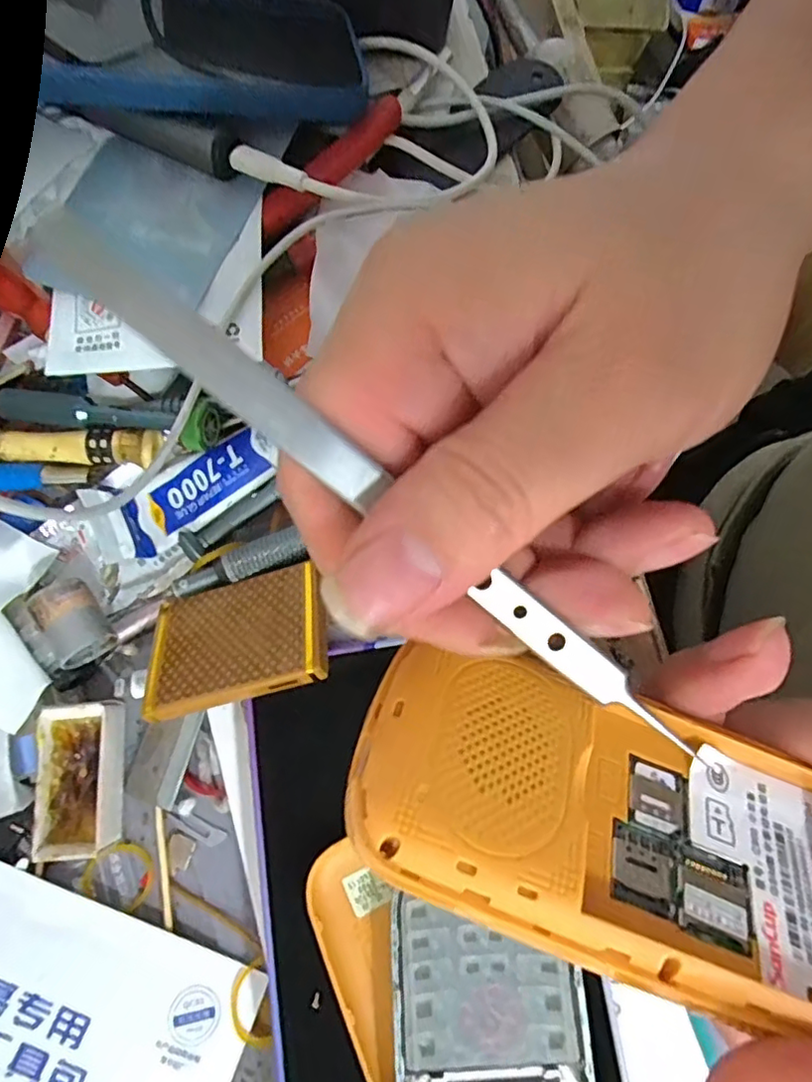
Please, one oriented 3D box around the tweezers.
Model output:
[{"bbox_3d":[-0.004,-0.007,0.106,0.137,0.004,0.009,39,80,-13],"label":"tweezers"}]

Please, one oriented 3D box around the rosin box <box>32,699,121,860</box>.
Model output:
[{"bbox_3d":[-0.112,0.080,0.196,0.019,0.012,0.049,-5,77,1],"label":"rosin box"}]

